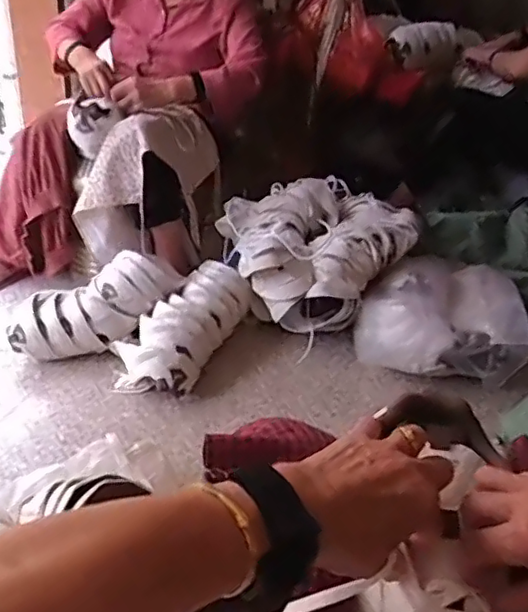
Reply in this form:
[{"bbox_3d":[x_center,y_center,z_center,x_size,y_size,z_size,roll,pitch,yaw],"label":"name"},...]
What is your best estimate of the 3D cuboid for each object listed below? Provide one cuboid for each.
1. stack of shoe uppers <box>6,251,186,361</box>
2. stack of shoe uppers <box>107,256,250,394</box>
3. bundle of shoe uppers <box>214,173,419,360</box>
[{"bbox_3d":[-0.355,-0.005,1.335,0.390,0.129,0.168,-27,42,-17],"label":"stack of shoe uppers"},{"bbox_3d":[-0.178,0.041,1.359,0.175,0.122,0.382,11,42,25],"label":"stack of shoe uppers"},{"bbox_3d":[0.143,-0.125,1.516,0.422,0.261,0.324,-15,38,-30],"label":"bundle of shoe uppers"}]

